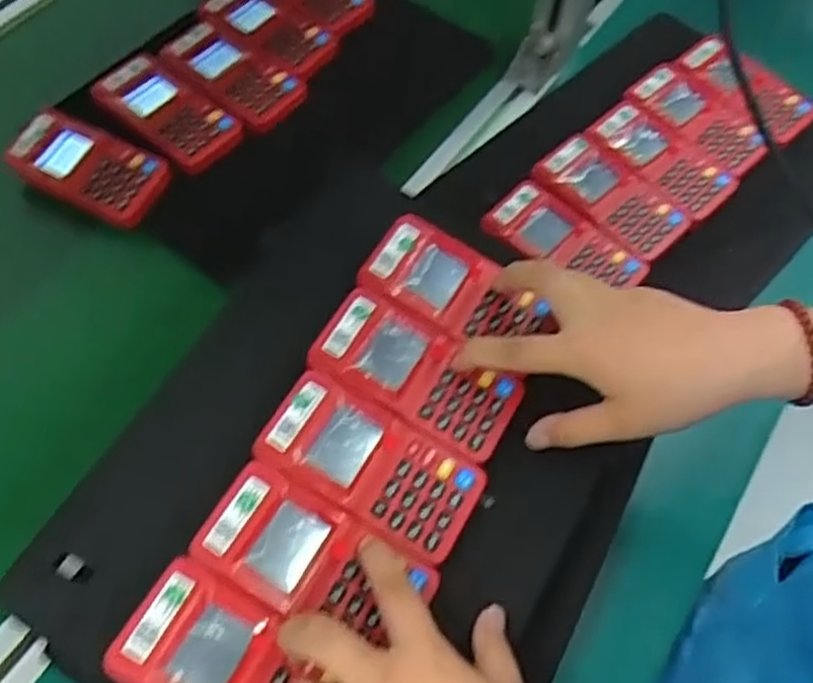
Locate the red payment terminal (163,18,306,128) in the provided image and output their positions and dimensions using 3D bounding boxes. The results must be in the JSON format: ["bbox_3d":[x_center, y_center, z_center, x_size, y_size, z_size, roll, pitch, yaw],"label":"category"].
[{"bbox_3d":[-0.153,-0.239,0.653,0.132,0.019,0.066,35,67,14],"label":"red payment terminal"}]

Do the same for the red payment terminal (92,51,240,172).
[{"bbox_3d":[-0.195,-0.191,0.626,0.130,0.014,0.071,37,68,15],"label":"red payment terminal"}]

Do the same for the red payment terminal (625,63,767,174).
[{"bbox_3d":[0.241,-0.187,0.619,0.111,0.014,0.059,41,69,17],"label":"red payment terminal"}]

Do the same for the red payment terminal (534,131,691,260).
[{"bbox_3d":[0.159,-0.114,0.583,0.116,0.012,0.057,40,69,17],"label":"red payment terminal"}]

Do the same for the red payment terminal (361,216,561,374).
[{"bbox_3d":[0.032,-0.036,0.471,0.112,0.018,0.061,24,65,10],"label":"red payment terminal"}]

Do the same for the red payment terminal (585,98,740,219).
[{"bbox_3d":[0.203,-0.147,0.598,0.117,0.011,0.052,40,68,16],"label":"red payment terminal"}]

